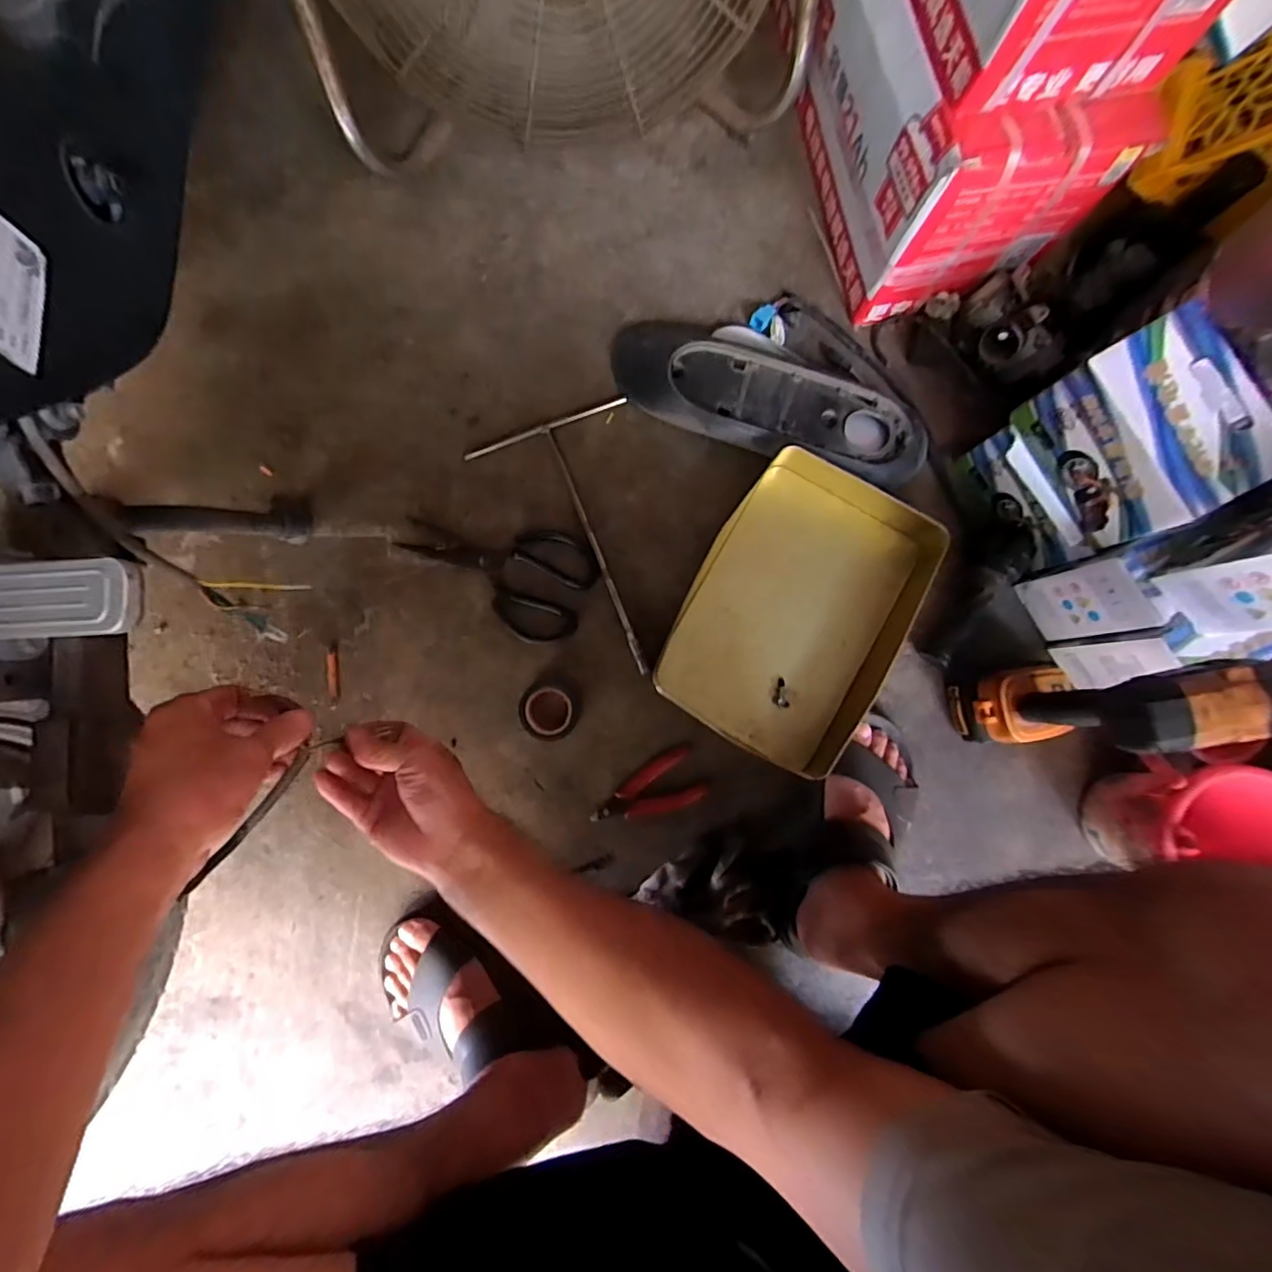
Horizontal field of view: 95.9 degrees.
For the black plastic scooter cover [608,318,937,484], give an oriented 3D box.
[{"bbox_3d":[0.155,-0.279,0.652,0.370,0.043,0.153,16,84,-1],"label":"black plastic scooter cover"}]

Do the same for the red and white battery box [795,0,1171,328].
[{"bbox_3d":[0.319,-0.563,0.602,0.205,0.195,0.348,-14,85,-4],"label":"red and white battery box"}]

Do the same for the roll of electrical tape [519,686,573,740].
[{"bbox_3d":[-0.095,0.083,0.615,0.054,0.013,0.057,0,84,-2],"label":"roll of electrical tape"}]

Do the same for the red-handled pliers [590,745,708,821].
[{"bbox_3d":[0.013,0.171,0.612,0.120,0.017,0.061,-27,86,-5],"label":"red-handled pliers"}]

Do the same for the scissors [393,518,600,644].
[{"bbox_3d":[-0.154,-0.077,0.636,0.212,0.008,0.122,23,84,0],"label":"scissors"}]

